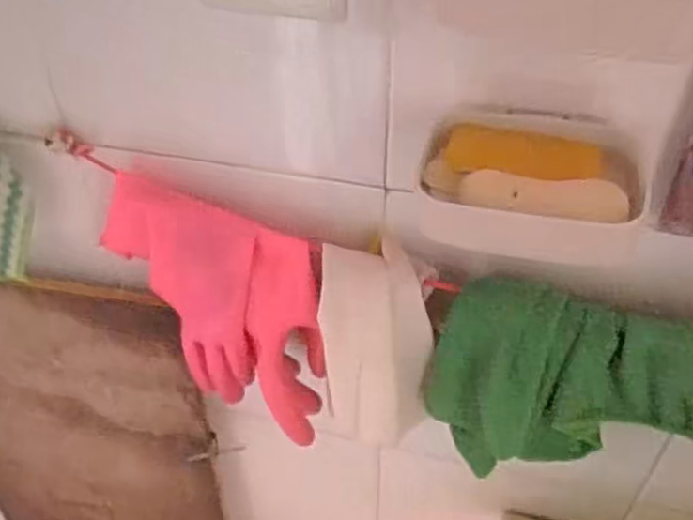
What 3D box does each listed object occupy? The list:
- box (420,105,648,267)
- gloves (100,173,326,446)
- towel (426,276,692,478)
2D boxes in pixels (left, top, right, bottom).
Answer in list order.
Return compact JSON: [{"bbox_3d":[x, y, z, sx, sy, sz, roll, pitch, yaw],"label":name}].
[{"bbox_3d":[0.106,-0.044,0.382,0.126,0.042,0.104,13,45,16],"label":"box"},{"bbox_3d":[-0.106,0.032,0.539,0.202,0.175,0.067,22,48,24],"label":"gloves"},{"bbox_3d":[0.149,0.088,0.476,0.173,0.142,0.057,4,44,6],"label":"towel"}]

